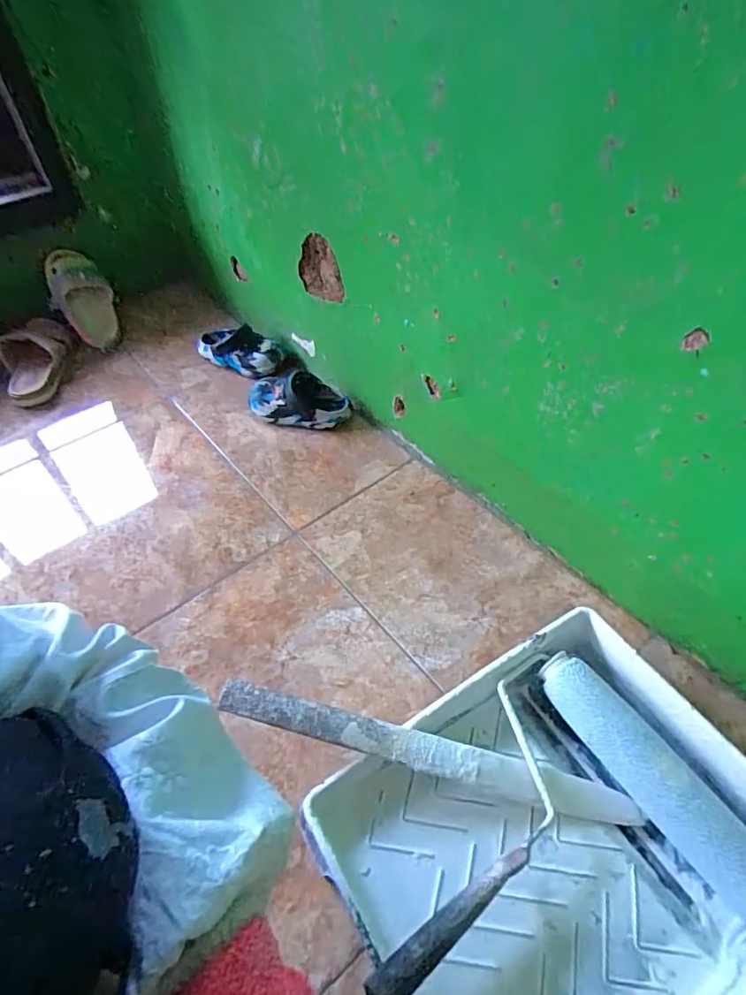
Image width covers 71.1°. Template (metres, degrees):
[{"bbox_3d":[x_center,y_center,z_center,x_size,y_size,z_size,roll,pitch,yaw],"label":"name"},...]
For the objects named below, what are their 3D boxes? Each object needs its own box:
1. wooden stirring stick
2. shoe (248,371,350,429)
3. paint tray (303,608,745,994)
[{"bbox_3d":[0.055,0.230,0.469,0.387,0.016,0.034,18,60,-3],"label":"wooden stirring stick"},{"bbox_3d":[-0.123,-0.163,0.872,0.175,0.062,0.083,9,50,10],"label":"shoe"},{"bbox_3d":[0.158,0.298,0.453,0.345,0.072,0.282,-27,53,-20],"label":"paint tray"}]

